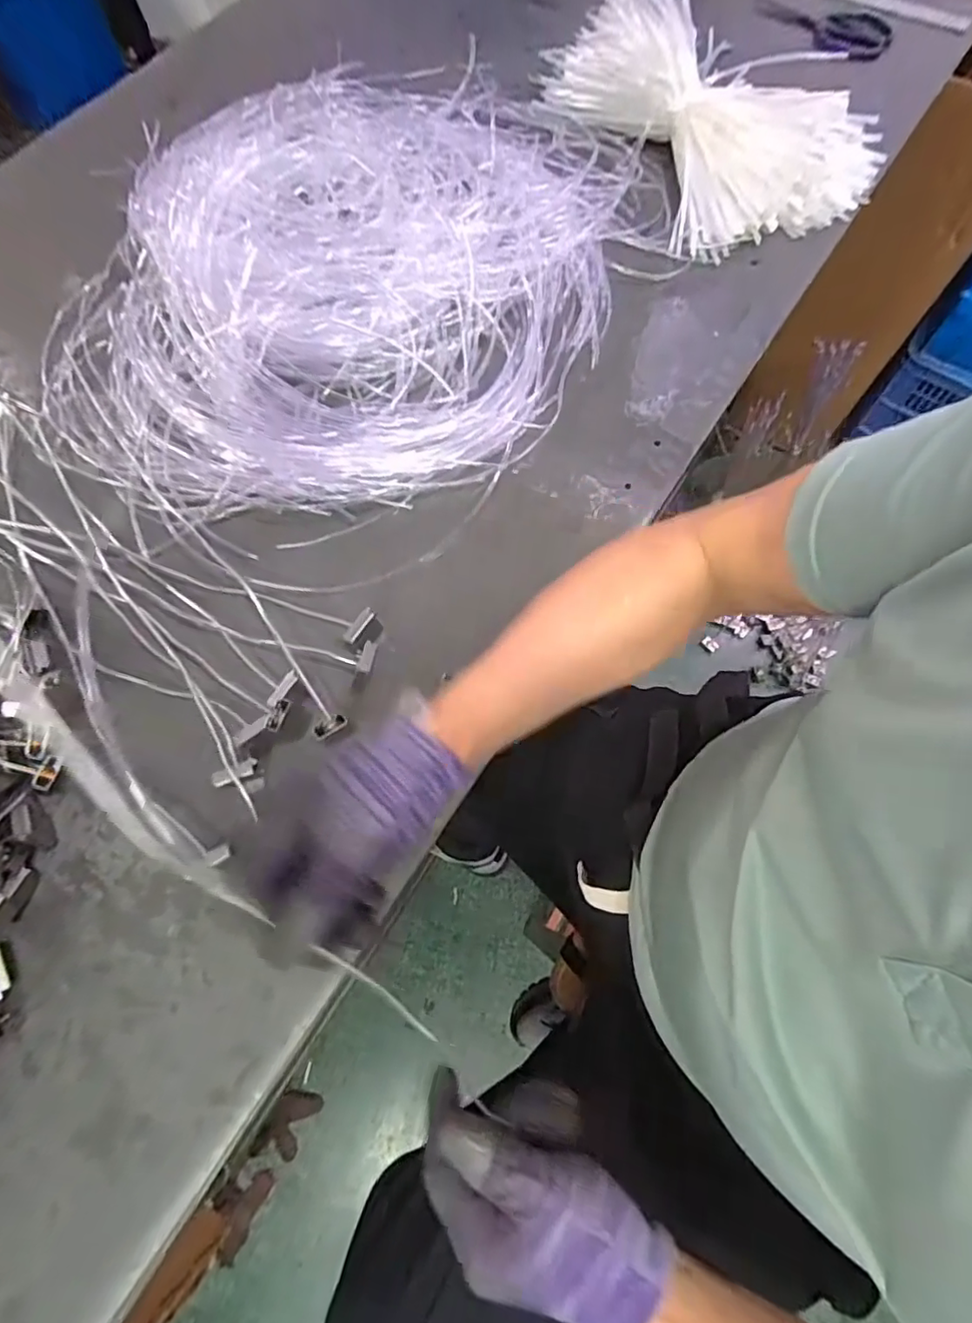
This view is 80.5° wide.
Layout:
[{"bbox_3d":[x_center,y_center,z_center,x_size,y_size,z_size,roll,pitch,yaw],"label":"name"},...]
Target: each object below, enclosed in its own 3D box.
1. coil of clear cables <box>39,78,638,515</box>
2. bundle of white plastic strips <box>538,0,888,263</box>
[{"bbox_3d":[-0.152,-0.436,0.632,0.554,0.078,0.650,16,71,8],"label":"coil of clear cables"},{"bbox_3d":[0.264,-0.677,0.687,0.261,0.099,0.394,-26,71,-7],"label":"bundle of white plastic strips"}]

